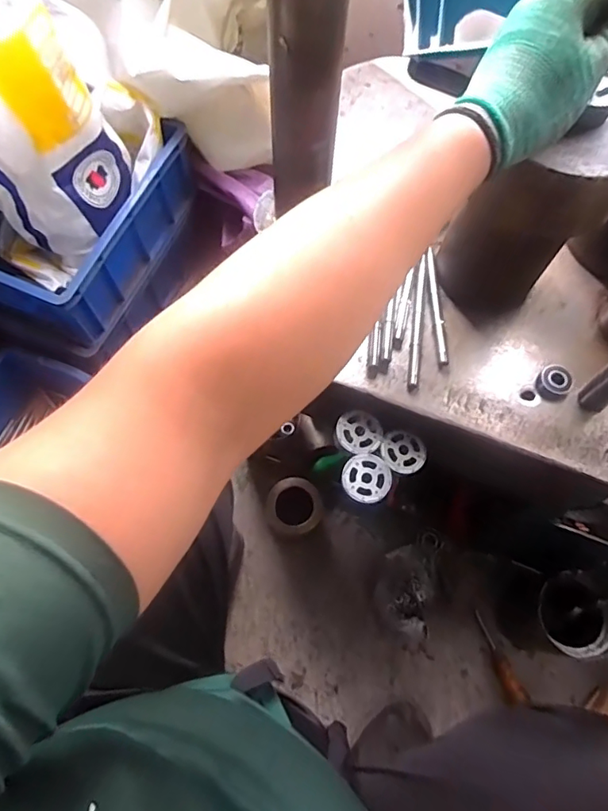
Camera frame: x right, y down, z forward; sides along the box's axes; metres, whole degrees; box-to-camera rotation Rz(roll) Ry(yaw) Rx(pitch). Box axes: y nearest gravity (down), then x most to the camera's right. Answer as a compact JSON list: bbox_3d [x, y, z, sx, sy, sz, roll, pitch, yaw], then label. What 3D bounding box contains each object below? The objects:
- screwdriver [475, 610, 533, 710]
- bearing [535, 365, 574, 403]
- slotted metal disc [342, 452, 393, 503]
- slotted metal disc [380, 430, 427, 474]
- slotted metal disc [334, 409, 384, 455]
[{"bbox_3d":[0.313,0.412,0.840,0.031,0.031,0.142,-20,70,-9],"label":"screwdriver"},{"bbox_3d":[0.270,-0.025,0.556,0.039,0.013,0.035,-40,75,-15],"label":"bearing"},{"bbox_3d":[0.068,0.078,0.557,0.051,0.007,0.053,1,68,-2],"label":"slotted metal disc"},{"bbox_3d":[0.110,0.051,0.574,0.050,0.009,0.047,1,68,-2],"label":"slotted metal disc"},{"bbox_3d":[0.061,0.030,0.574,0.051,0.006,0.049,1,68,-2],"label":"slotted metal disc"}]

